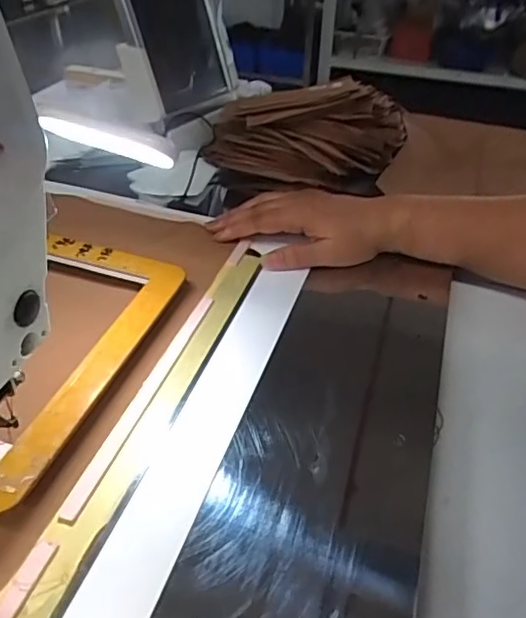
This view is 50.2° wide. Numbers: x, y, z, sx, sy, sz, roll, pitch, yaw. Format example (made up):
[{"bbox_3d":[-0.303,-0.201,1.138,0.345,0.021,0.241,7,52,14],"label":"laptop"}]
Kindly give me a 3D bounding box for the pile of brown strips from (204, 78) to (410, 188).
[{"bbox_3d":[0.053,-0.218,0.676,0.224,0.083,0.120,11,40,10],"label":"pile of brown strips"}]

